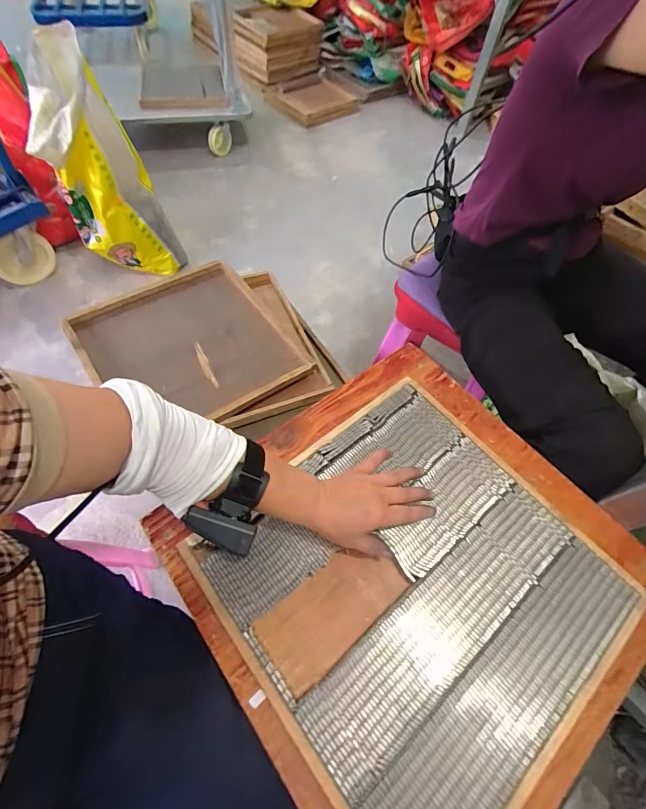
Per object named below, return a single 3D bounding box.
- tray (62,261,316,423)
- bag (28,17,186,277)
[{"bbox_3d":[-0.294,-0.127,0.836,0.383,0.043,0.411,-35,67,-21],"label":"tray"},{"bbox_3d":[-0.683,-0.721,1.206,0.288,0.592,0.252,-18,62,-13],"label":"bag"}]

